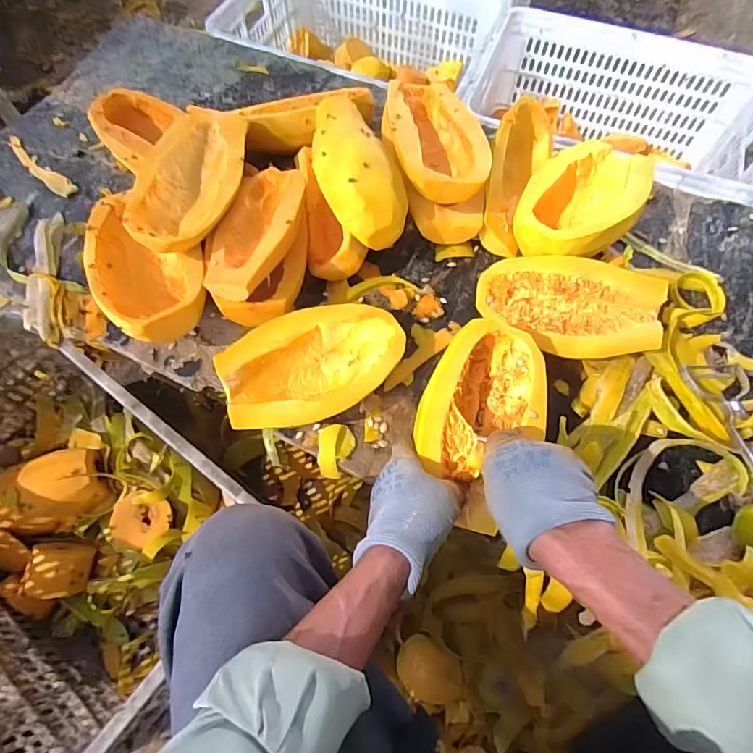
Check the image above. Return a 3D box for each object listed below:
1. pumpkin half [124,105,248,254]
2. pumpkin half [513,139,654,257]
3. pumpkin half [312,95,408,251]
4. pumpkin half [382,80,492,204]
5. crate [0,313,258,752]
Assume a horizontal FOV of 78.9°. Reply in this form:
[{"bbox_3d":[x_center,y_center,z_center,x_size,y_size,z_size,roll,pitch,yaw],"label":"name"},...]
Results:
[{"bbox_3d":[-0.227,-0.243,0.563,0.108,0.045,0.233,6,66,2],"label":"pumpkin half"},{"bbox_3d":[0.267,-0.226,0.602,0.132,0.070,0.210,42,72,16],"label":"pumpkin half"},{"bbox_3d":[-0.028,-0.283,0.585,0.101,0.065,0.239,-10,67,-5],"label":"pumpkin half"},{"bbox_3d":[0.076,-0.322,0.608,0.125,0.057,0.250,-13,67,-6],"label":"pumpkin half"},{"bbox_3d":[-0.423,0.190,0.624,0.472,0.247,0.346,34,70,13],"label":"crate"}]

